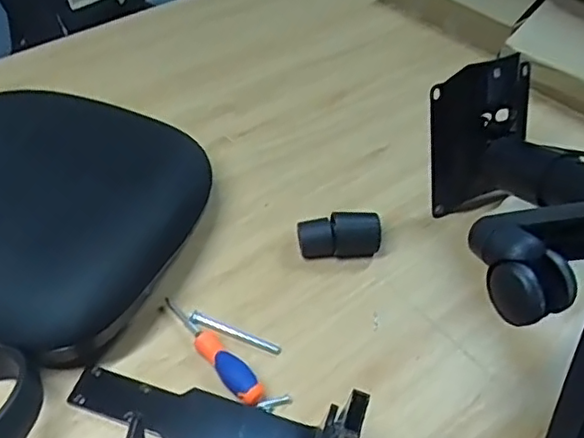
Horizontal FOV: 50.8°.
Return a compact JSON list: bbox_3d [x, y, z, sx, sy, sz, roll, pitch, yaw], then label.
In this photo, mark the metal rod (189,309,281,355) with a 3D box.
[{"bbox_3d":[-0.070,0.139,0.758,0.121,0.009,0.016,19,51,13],"label":"metal rod"}]

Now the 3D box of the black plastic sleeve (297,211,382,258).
[{"bbox_3d":[0.064,0.021,0.827,0.109,0.044,0.051,-5,50,-7],"label":"black plastic sleeve"}]

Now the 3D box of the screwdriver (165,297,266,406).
[{"bbox_3d":[-0.098,0.147,0.725,0.030,0.027,0.181,-33,58,-27],"label":"screwdriver"}]

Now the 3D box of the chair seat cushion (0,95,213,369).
[{"bbox_3d":[-0.356,-0.031,0.827,0.421,0.080,0.383,20,51,14],"label":"chair seat cushion"}]

